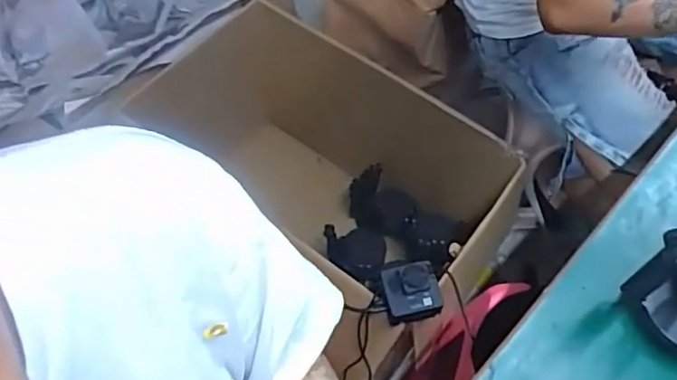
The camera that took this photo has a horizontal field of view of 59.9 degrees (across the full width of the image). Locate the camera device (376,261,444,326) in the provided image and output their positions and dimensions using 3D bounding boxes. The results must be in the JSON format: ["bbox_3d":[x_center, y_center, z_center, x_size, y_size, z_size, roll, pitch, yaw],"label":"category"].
[{"bbox_3d":[0.098,0.144,0.834,0.088,0.043,0.077,-6,60,-7],"label":"camera device"}]

